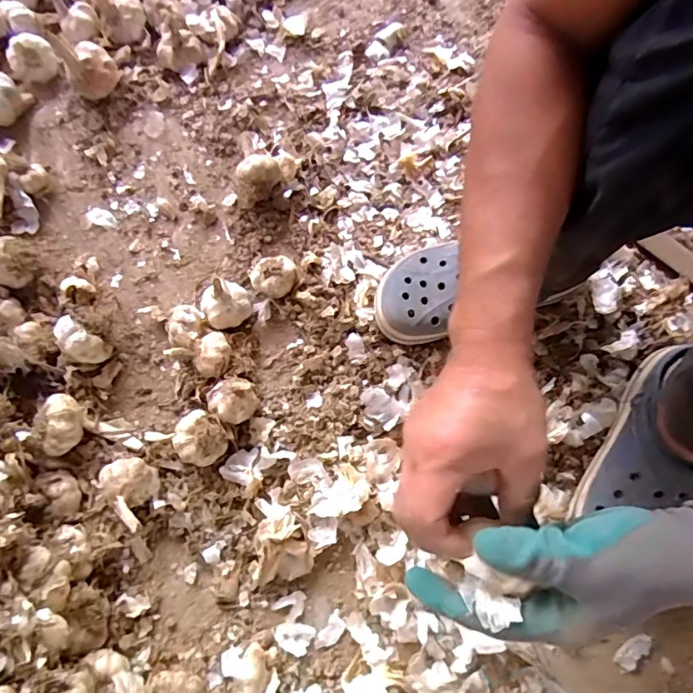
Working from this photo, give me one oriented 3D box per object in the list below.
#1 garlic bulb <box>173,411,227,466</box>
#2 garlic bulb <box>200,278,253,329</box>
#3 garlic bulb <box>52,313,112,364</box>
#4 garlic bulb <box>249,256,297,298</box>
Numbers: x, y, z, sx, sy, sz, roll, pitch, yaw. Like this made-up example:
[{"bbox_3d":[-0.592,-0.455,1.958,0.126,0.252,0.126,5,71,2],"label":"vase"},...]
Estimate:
[{"bbox_3d":[-0.157,0.100,0.537,0.054,0.043,0.051,1,72,-2],"label":"garlic bulb"},{"bbox_3d":[-0.145,-0.058,0.581,0.056,0.056,0.061,1,72,-2],"label":"garlic bulb"},{"bbox_3d":[-0.302,-0.004,0.562,0.056,0.044,0.034,33,74,8],"label":"garlic bulb"},{"bbox_3d":[-0.089,-0.083,0.603,0.057,0.033,0.048,5,72,0],"label":"garlic bulb"}]

